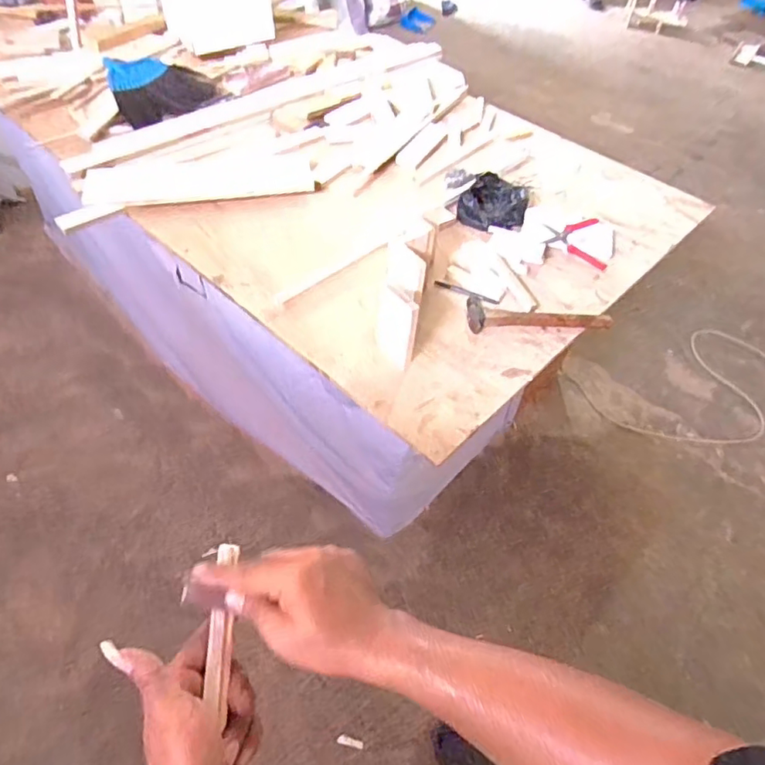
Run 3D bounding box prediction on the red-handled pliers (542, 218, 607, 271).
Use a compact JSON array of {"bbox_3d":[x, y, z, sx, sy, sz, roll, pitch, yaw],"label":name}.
[{"bbox_3d":[0.457,-0.330,1.338,0.133,0.012,0.144,-1,66,-2],"label":"red-handled pliers"}]

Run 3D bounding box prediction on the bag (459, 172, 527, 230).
[{"bbox_3d":[0.276,-0.449,1.394,0.161,0.057,0.179,14,50,8],"label":"bag"}]

